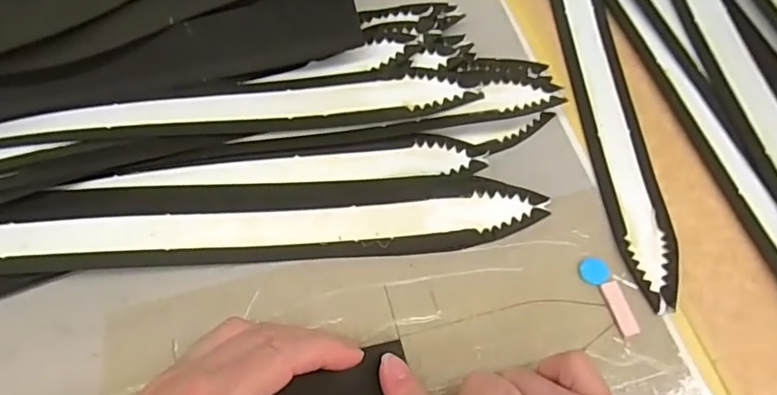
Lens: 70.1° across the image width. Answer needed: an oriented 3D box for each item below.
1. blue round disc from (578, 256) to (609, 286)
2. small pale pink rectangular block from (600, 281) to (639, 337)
[{"bbox_3d":[0.115,0.040,0.308,0.017,0.004,0.015,-35,70,-18],"label":"blue round disc"},{"bbox_3d":[0.125,0.059,0.298,0.010,0.004,0.029,-13,65,-9],"label":"small pale pink rectangular block"}]

